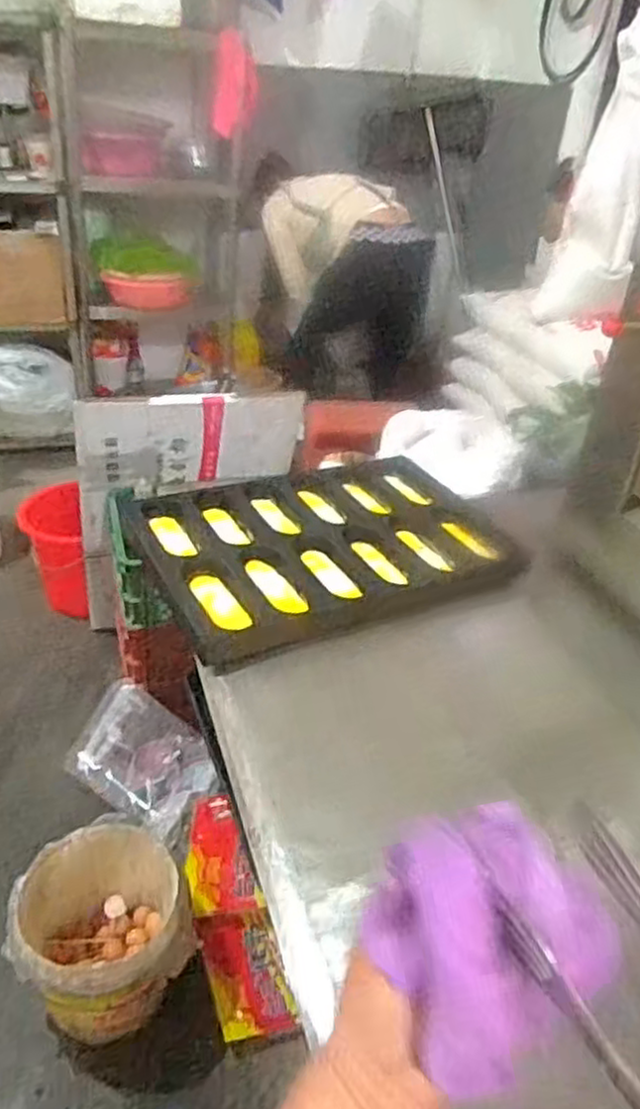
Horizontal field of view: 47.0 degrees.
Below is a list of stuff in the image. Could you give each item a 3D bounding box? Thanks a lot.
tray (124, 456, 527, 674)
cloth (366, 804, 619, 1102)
[{"bbox_3d":[0.007,-0.029,1.285,0.614,0.045,0.435,-14,38,-27],"label":"tray"},{"bbox_3d":[0.077,0.172,0.343,0.091,0.054,0.096,-19,41,-32],"label":"cloth"}]

